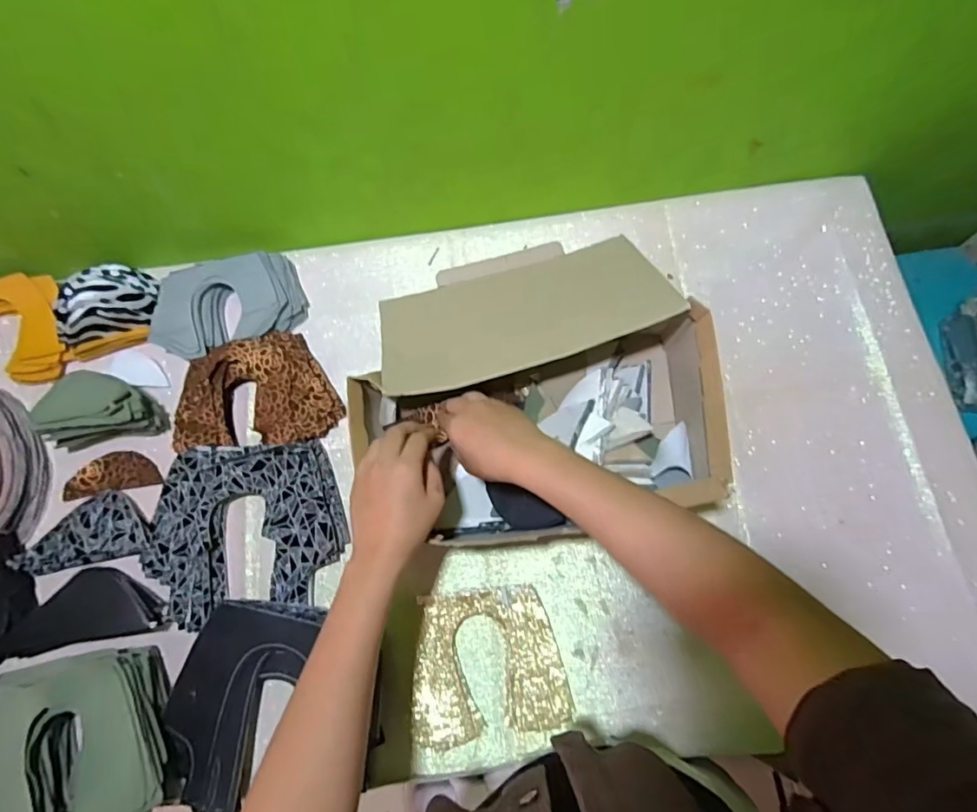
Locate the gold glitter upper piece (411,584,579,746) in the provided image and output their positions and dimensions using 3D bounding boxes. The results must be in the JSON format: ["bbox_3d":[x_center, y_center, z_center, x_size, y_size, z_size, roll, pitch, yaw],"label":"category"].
[{"bbox_3d":[-0.003,0.253,0.516,0.148,0.009,0.127,-11,73,-1],"label":"gold glitter upper piece"}]

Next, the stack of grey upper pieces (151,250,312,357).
[{"bbox_3d":[-0.318,-0.124,0.646,0.174,0.032,0.120,-12,73,-2],"label":"stack of grey upper pieces"}]

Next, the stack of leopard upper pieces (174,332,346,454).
[{"bbox_3d":[-0.273,-0.007,0.602,0.184,0.036,0.136,-21,74,-4],"label":"stack of leopard upper pieces"}]

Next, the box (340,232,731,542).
[{"bbox_3d":[0.039,-0.038,0.554,0.347,0.117,0.342,-10,73,-1],"label":"box"}]

